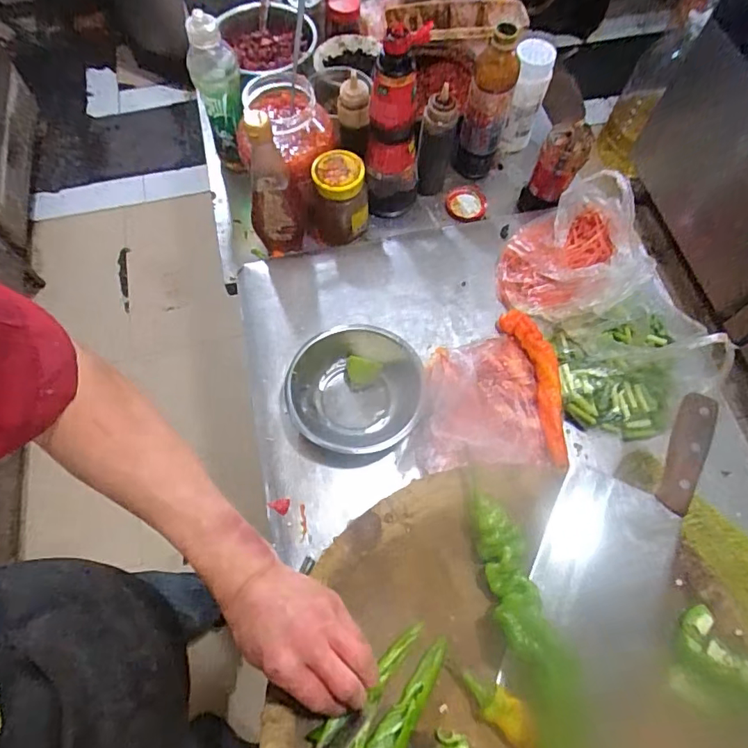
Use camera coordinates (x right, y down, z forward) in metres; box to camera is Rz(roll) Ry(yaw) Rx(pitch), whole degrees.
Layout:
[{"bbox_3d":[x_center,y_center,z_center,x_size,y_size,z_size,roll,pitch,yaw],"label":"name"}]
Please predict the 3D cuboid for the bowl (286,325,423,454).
[{"bbox_3d":[-0.023,0.020,0.621,0.157,0.050,0.164,0,66,0],"label":"bowl"}]

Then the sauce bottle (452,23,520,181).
[{"bbox_3d":[0.167,-0.392,0.769,0.068,0.230,0.053,12,66,6],"label":"sauce bottle"}]

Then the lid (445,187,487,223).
[{"bbox_3d":[0.150,-0.274,0.817,0.062,0.018,0.060,0,66,0],"label":"lid"}]

